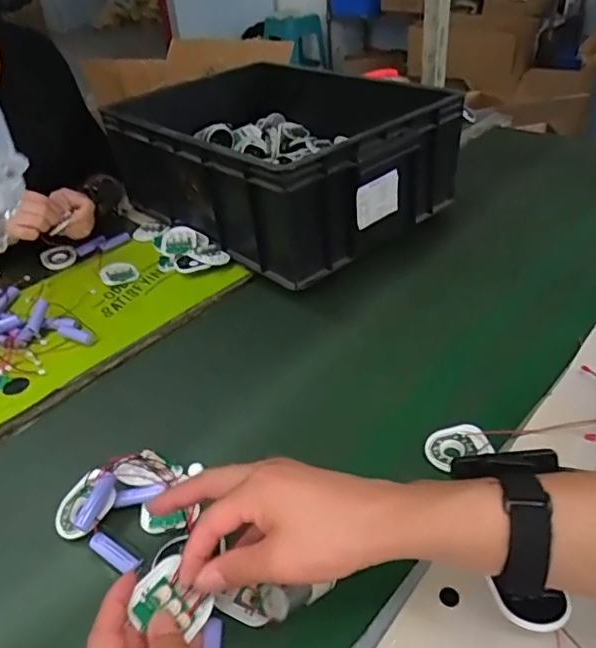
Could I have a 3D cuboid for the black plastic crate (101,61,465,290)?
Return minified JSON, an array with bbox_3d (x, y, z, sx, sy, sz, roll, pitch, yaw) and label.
[{"bbox_3d":[-0.038,-0.274,0.910,0.363,0.166,0.489,-33,44,-30],"label":"black plastic crate"}]

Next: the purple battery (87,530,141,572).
[{"bbox_3d":[-0.148,0.187,0.465,0.052,0.012,0.015,18,44,28],"label":"purple battery"}]

